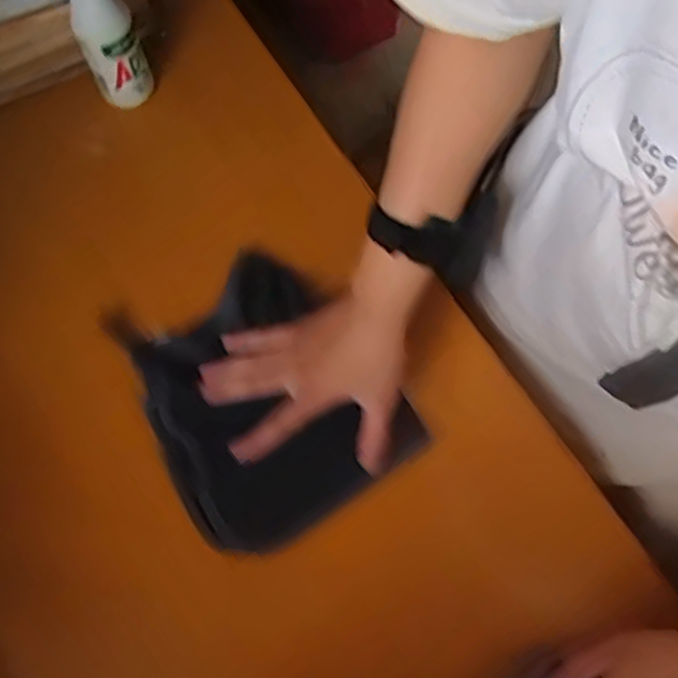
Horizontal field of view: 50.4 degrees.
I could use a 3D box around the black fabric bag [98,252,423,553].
[{"bbox_3d":[-0.064,0.039,0.569,0.174,0.038,0.219,-30,71,-12],"label":"black fabric bag"}]

